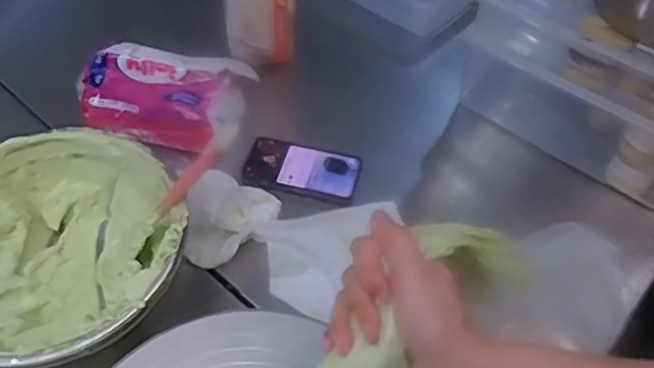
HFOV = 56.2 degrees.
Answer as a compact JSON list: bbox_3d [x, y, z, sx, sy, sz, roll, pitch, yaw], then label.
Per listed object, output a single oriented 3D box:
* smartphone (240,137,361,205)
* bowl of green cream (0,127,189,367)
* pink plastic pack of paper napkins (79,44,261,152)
[{"bbox_3d":[-0.034,-0.017,0.793,0.146,0.016,0.077,11,53,5],"label":"smartphone"},{"bbox_3d":[-0.280,0.078,0.644,0.256,0.104,0.258,2,53,-2],"label":"bowl of green cream"},{"bbox_3d":[-0.215,-0.131,0.816,0.211,0.093,0.128,10,53,4],"label":"pink plastic pack of paper napkins"}]

